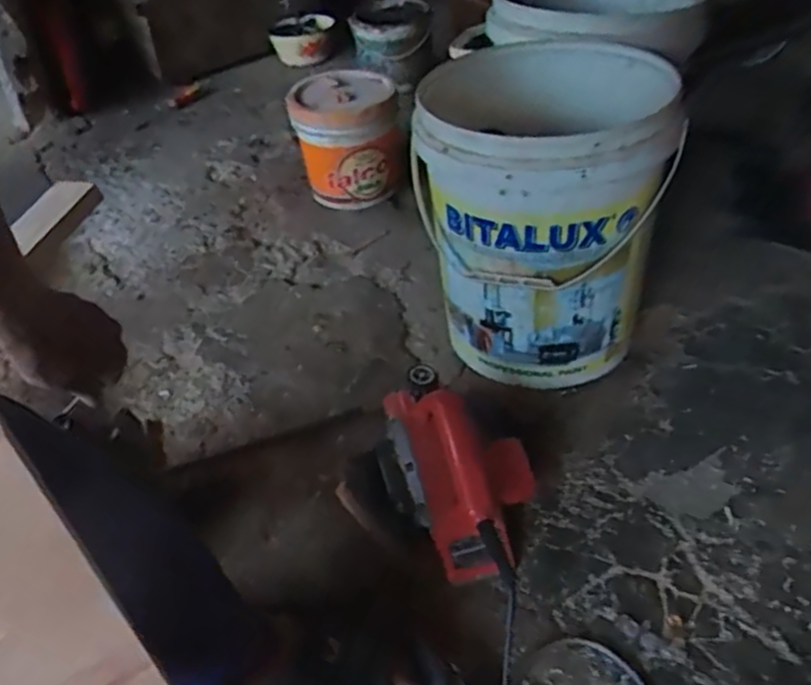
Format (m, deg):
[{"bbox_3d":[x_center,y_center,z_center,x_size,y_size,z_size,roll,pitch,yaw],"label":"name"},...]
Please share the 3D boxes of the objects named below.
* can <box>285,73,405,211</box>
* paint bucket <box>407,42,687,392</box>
[{"bbox_3d":[-0.109,-0.382,1.366,0.199,0.201,0.190,-7,42,-2],"label":"can"},{"bbox_3d":[0.178,-0.182,0.984,0.305,0.367,0.360,5,43,11],"label":"paint bucket"}]

